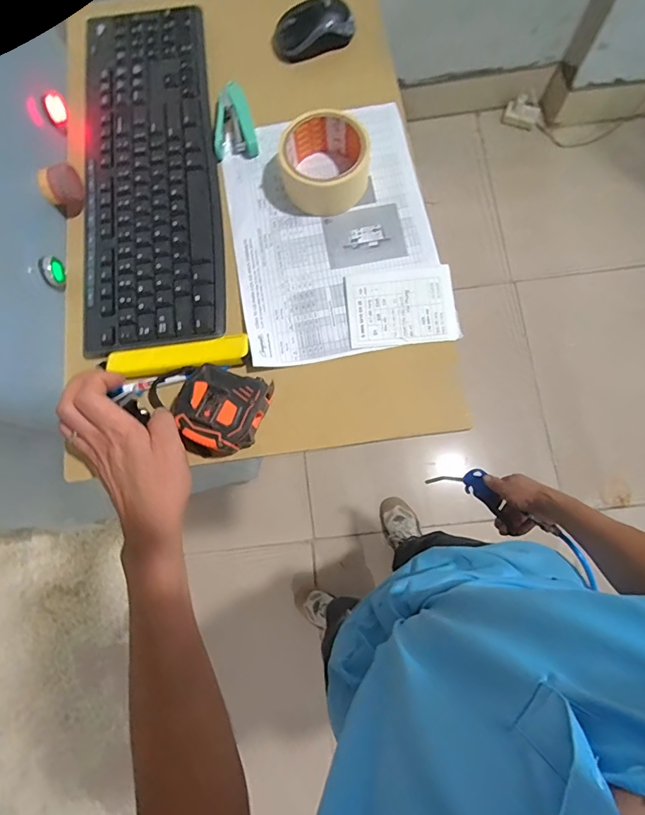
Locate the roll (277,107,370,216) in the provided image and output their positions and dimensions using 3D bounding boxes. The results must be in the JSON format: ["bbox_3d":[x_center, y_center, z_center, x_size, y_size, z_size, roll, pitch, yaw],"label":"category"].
[{"bbox_3d":[0.003,-0.259,0.469,0.091,0.057,0.088,-1,77,3],"label":"roll"}]

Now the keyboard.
[{"bbox_3d":[-0.189,-0.268,0.488,0.144,0.017,0.424,-7,77,2],"label":"keyboard"}]

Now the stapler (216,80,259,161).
[{"bbox_3d":[-0.096,-0.323,0.503,0.046,0.027,0.082,-1,77,3],"label":"stapler"}]

